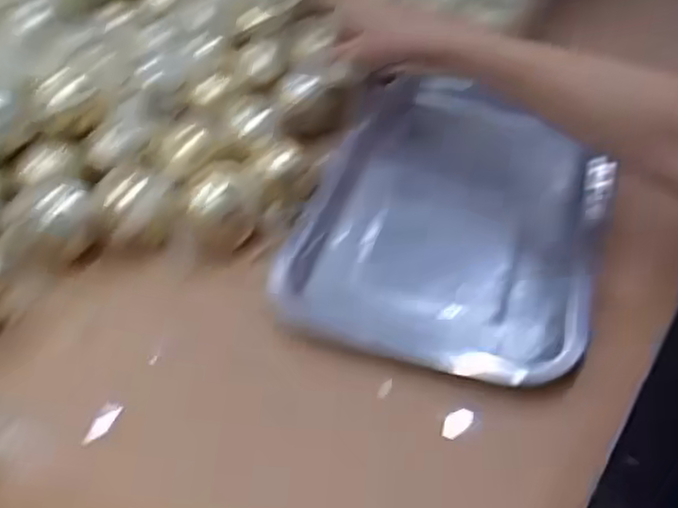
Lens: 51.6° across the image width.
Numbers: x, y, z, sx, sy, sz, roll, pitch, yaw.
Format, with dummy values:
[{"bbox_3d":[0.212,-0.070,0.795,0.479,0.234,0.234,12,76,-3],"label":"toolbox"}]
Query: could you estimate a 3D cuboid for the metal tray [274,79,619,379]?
[{"bbox_3d":[0.090,-0.036,0.544,0.215,0.036,0.290,12,47,14],"label":"metal tray"}]

